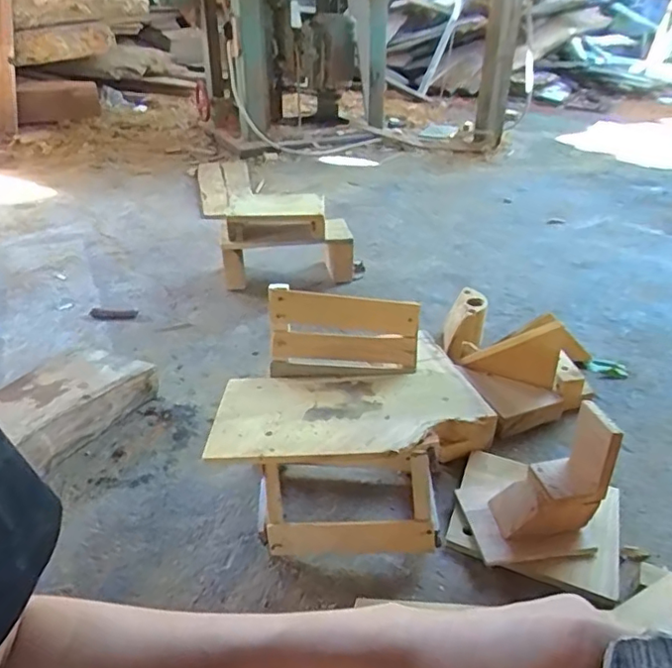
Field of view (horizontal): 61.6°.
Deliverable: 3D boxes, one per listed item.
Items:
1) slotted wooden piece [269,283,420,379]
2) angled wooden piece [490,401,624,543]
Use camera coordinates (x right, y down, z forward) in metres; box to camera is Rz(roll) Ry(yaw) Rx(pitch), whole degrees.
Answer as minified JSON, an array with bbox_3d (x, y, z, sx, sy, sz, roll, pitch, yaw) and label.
[{"bbox_3d":[0.011,-0.002,0.783,0.206,0.101,0.048,2,31,2],"label":"slotted wooden piece"},{"bbox_3d":[0.290,0.186,0.723,0.087,0.196,0.076,27,20,-28],"label":"angled wooden piece"}]

